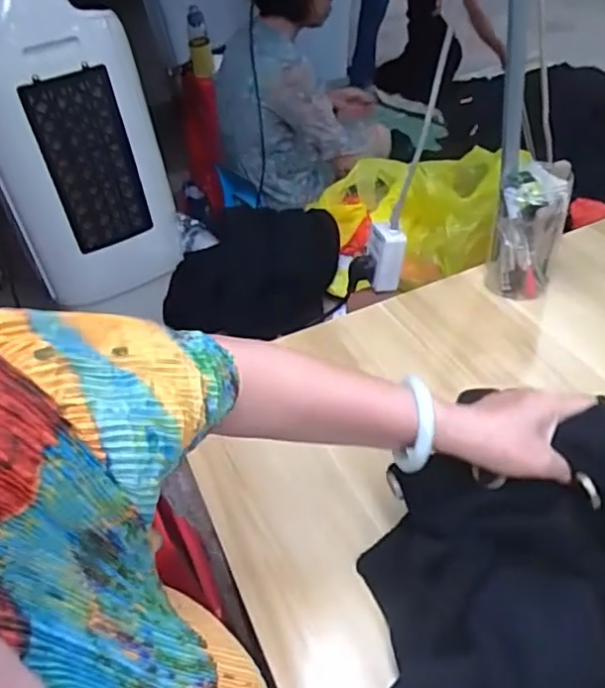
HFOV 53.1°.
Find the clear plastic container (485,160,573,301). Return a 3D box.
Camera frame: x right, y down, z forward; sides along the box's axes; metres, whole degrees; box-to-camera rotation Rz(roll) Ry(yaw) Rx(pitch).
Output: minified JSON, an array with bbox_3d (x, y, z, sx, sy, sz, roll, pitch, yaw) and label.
[{"bbox_3d":[0.285,-0.140,0.768,0.079,0.150,0.079,9,44,17],"label":"clear plastic container"}]

